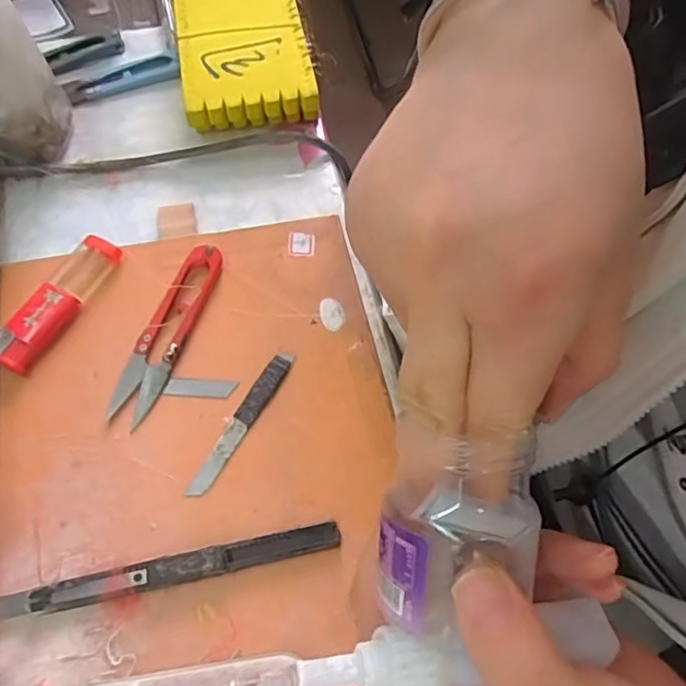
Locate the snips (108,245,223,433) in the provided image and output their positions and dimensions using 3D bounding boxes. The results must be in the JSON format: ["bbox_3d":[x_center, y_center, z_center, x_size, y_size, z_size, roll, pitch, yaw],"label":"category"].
[{"bbox_3d":[-0.088,-0.007,0.291,0.022,0.010,0.100,18,63,6],"label":"snips"}]

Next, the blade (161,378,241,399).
[{"bbox_3d":[-0.069,0.022,0.281,0.033,0.004,0.009,3,63,-1],"label":"blade"}]

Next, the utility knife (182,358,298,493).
[{"bbox_3d":[-0.048,0.037,0.274,0.010,0.004,0.080,28,65,11],"label":"utility knife"}]

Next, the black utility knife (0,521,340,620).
[{"bbox_3d":[-0.071,0.094,0.240,0.140,0.008,0.011,-10,64,-8],"label":"black utility knife"}]

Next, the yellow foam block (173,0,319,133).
[{"bbox_3d":[-0.085,-0.279,0.423,0.081,0.034,0.331,-8,63,-7],"label":"yellow foam block"}]

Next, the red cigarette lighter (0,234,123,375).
[{"bbox_3d":[-0.146,-0.022,0.295,0.025,0.012,0.081,23,64,9],"label":"red cigarette lighter"}]

